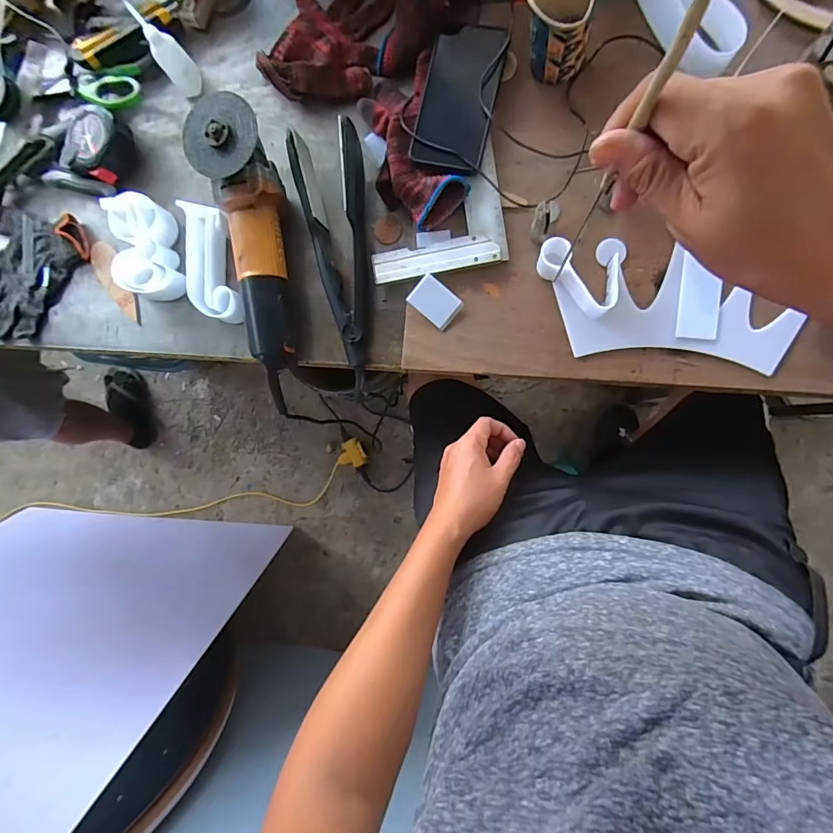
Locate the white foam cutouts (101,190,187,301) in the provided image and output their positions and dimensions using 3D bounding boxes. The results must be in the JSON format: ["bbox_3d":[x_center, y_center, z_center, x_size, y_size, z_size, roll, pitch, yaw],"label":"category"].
[{"bbox_3d":[-0.335,-0.211,0.569,0.094,0.039,0.137,-18,87,8],"label":"white foam cutouts"}]

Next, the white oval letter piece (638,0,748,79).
[{"bbox_3d":[0.279,-0.411,0.463,0.049,0.034,0.132,-35,85,7],"label":"white oval letter piece"}]

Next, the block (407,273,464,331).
[{"bbox_3d":[0.021,-0.130,0.510,0.055,0.009,0.039,42,96,7],"label":"block"}]

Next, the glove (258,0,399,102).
[{"bbox_3d":[-0.105,-0.463,0.547,0.134,0.040,0.166,19,93,8],"label":"glove"}]

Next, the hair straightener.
[{"bbox_3d":[-0.092,-0.189,0.524,0.076,0.055,0.272,-5,89,9],"label":"hair straightener"}]

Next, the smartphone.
[{"bbox_3d":[0.047,-0.356,0.498,0.080,0.014,0.167,13,87,8],"label":"smartphone"}]

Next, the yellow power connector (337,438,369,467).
[{"bbox_3d":[-0.186,0.108,1.277,0.088,0.038,0.082,-22,86,8],"label":"yellow power connector"}]

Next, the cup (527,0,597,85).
[{"bbox_3d":[0.146,-0.400,0.454,0.071,0.086,0.081,21,93,8],"label":"cup"}]

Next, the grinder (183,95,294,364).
[{"bbox_3d":[-0.185,-0.201,0.509,0.079,0.079,0.286,-12,88,9],"label":"grinder"}]

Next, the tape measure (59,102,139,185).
[{"bbox_3d":[-0.411,-0.349,0.585,0.083,0.039,0.084,24,93,8],"label":"tape measure"}]

